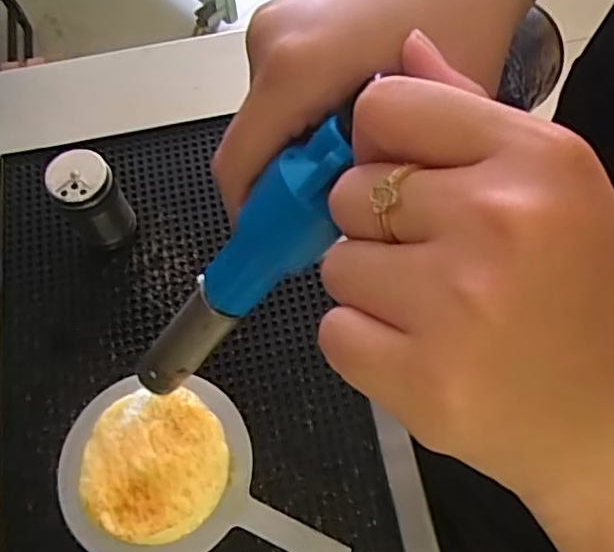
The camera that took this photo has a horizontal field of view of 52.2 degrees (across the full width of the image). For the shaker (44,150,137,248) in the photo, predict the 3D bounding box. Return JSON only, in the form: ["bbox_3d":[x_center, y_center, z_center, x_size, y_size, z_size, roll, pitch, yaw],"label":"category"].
[{"bbox_3d":[-0.179,-0.062,0.530,0.048,0.092,0.048,-1,66,1],"label":"shaker"}]

